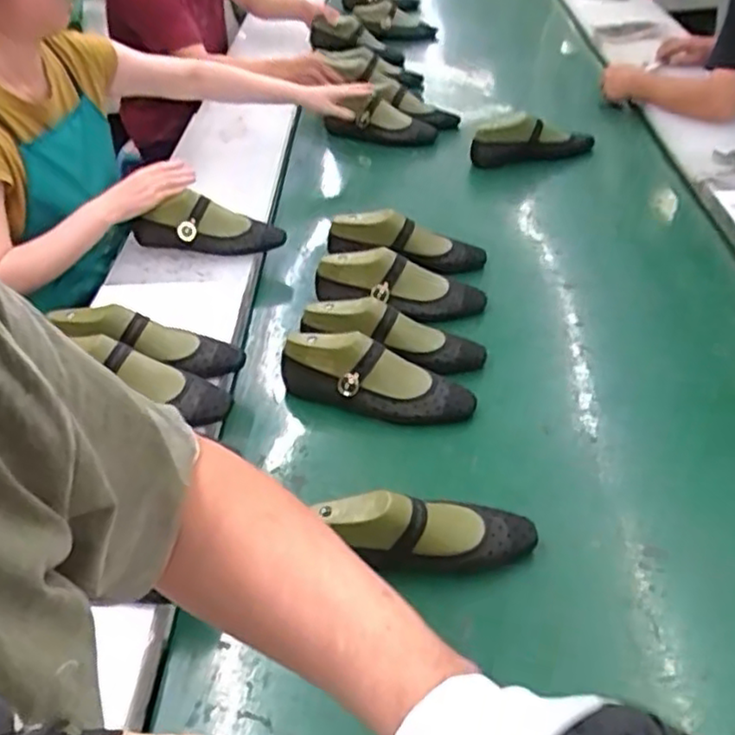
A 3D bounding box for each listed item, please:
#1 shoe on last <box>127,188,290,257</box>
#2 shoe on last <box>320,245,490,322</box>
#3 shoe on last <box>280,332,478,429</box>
[{"bbox_3d":[-0.300,-0.264,1.274,0.266,0.090,0.075,5,42,11],"label":"shoe on last"},{"bbox_3d":[0.057,-0.132,1.167,0.290,0.090,0.094,12,42,-1],"label":"shoe on last"},{"bbox_3d":[0.011,0.011,0.994,0.277,0.101,0.098,15,45,21],"label":"shoe on last"}]

